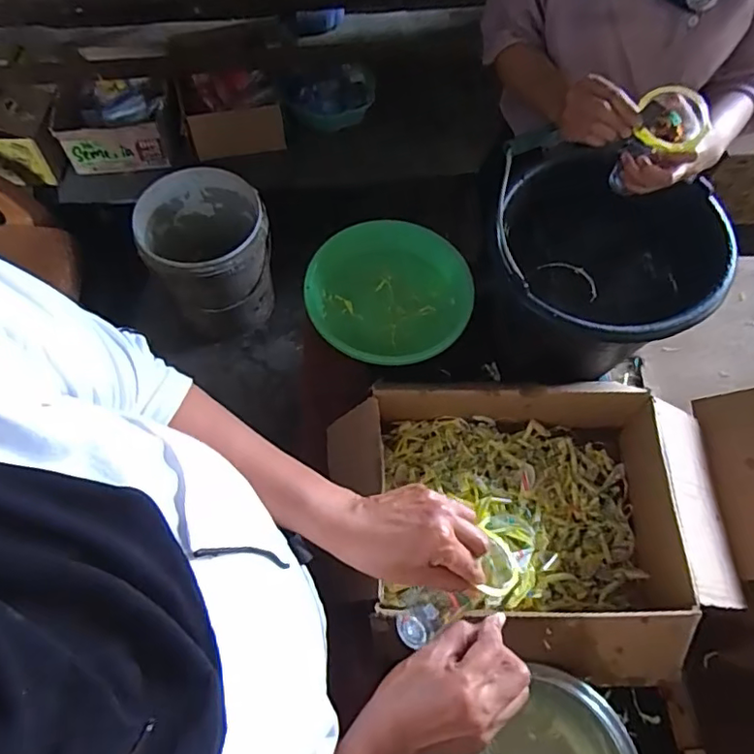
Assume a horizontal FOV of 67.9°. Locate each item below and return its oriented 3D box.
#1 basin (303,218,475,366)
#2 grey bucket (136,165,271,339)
[{"bbox_3d":[0.013,-0.115,0.820,0.217,0.071,0.228,0,65,-1],"label":"basin"},{"bbox_3d":[-0.432,-0.311,1.516,0.304,0.358,0.315,-17,67,-9],"label":"grey bucket"}]

